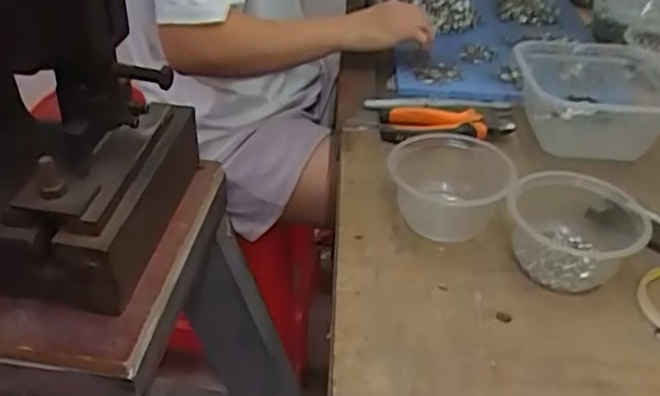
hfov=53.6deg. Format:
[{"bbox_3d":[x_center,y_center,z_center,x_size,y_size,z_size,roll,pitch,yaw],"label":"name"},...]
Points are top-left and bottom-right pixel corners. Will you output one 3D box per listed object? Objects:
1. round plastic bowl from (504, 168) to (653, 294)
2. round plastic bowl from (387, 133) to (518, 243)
[{"bbox_3d":[0.220,0.023,0.585,0.109,0.064,0.114,1,36,-1],"label":"round plastic bowl"},{"bbox_3d":[0.114,-0.012,0.627,0.112,0.061,0.104,1,36,-1],"label":"round plastic bowl"}]

